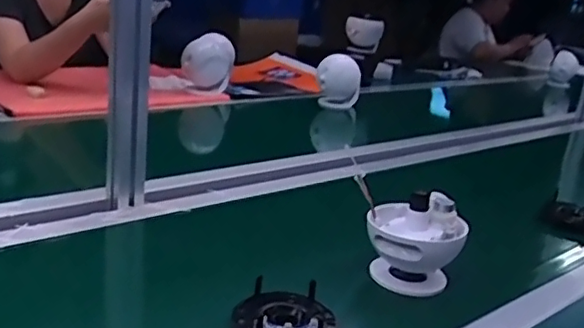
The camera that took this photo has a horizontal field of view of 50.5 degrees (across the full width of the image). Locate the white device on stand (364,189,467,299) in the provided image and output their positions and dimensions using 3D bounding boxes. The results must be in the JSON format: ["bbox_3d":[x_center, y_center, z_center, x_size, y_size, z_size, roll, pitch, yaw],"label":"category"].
[{"bbox_3d":[0.145,0.095,0.735,0.109,0.111,0.104,13,17,13],"label":"white device on stand"}]

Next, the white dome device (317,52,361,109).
[{"bbox_3d":[0.123,-0.214,1.591,0.119,0.121,0.105,10,17,3],"label":"white dome device"}]

